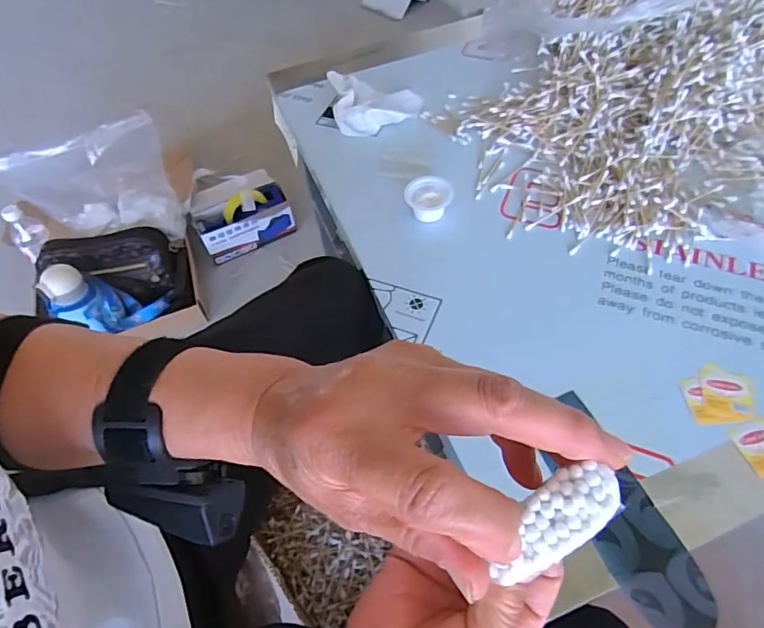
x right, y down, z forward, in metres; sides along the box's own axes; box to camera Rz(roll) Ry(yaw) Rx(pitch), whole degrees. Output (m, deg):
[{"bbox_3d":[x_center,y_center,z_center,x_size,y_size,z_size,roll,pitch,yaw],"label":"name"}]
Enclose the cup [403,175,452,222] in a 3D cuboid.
[{"bbox_3d":[0.054,-0.133,0.588,0.053,0.030,0.045,7,56,8],"label":"cup"}]

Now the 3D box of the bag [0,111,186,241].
[{"bbox_3d":[-0.580,-0.242,1.006,0.327,0.251,0.093,-12,55,-4],"label":"bag"}]

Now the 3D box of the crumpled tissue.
[{"bbox_3d":[-0.009,-0.298,0.703,0.120,0.031,0.115,-8,55,-1],"label":"crumpled tissue"}]

